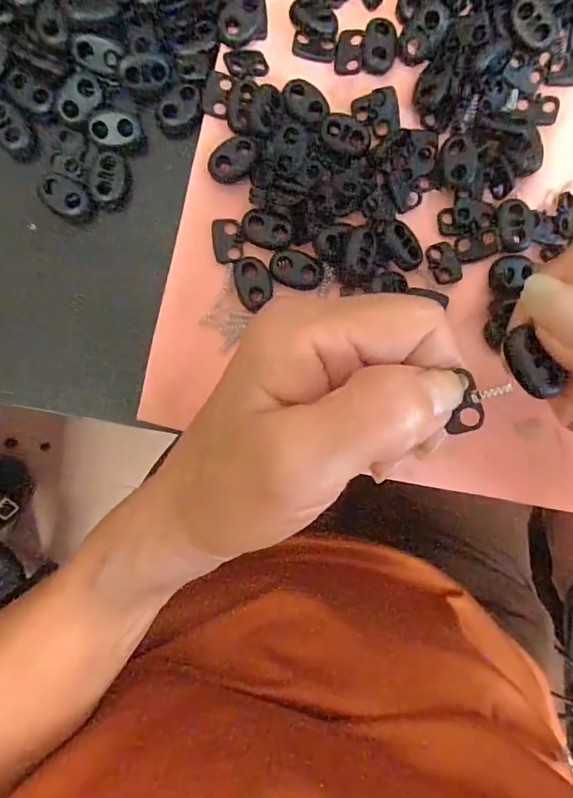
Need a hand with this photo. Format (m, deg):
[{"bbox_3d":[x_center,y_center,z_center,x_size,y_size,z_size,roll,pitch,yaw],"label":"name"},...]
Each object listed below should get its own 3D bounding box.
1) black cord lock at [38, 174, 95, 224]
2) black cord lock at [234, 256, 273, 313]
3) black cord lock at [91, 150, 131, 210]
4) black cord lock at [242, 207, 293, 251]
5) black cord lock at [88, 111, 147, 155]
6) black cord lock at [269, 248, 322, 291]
[{"bbox_3d":[-0.088,-0.080,0.190,0.022,0.004,0.014,35,90,-2],"label":"black cord lock"},{"bbox_3d":[-0.013,-0.048,0.195,0.014,0.006,0.023,-16,91,-1],"label":"black cord lock"},{"bbox_3d":[-0.072,-0.089,0.196,0.014,0.006,0.021,7,91,-2],"label":"black cord lock"},{"bbox_3d":[-0.008,-0.069,0.195,0.020,0.004,0.013,21,90,-2],"label":"black cord lock"},{"bbox_3d":[-0.068,-0.107,0.192,0.021,0.004,0.015,-3,91,-2],"label":"black cord lock"},{"bbox_3d":[0.004,-0.053,0.198,0.022,0.004,0.014,18,90,-2],"label":"black cord lock"}]

